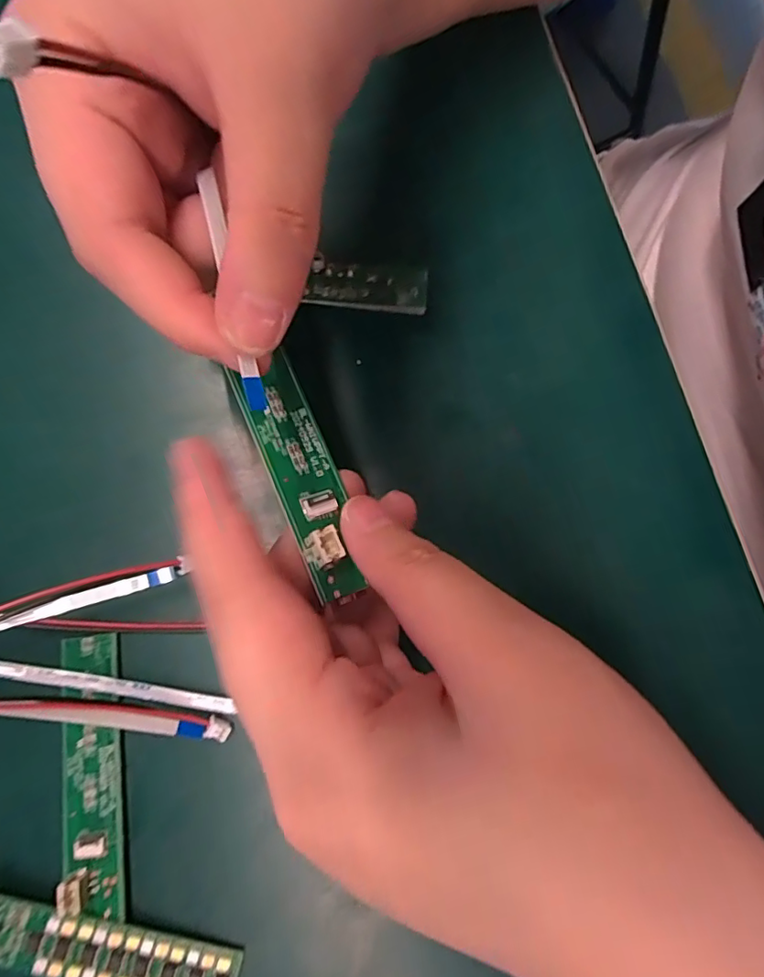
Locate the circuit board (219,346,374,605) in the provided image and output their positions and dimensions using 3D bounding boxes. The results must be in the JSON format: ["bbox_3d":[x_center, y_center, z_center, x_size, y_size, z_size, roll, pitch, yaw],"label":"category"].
[{"bbox_3d":[-0.021,-0.005,0.140,0.017,0.010,0.065,-20,72,-3],"label":"circuit board"}]

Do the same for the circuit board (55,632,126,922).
[{"bbox_3d":[-0.088,0.085,0.166,0.018,0.008,0.079,-5,77,-6],"label":"circuit board"}]

